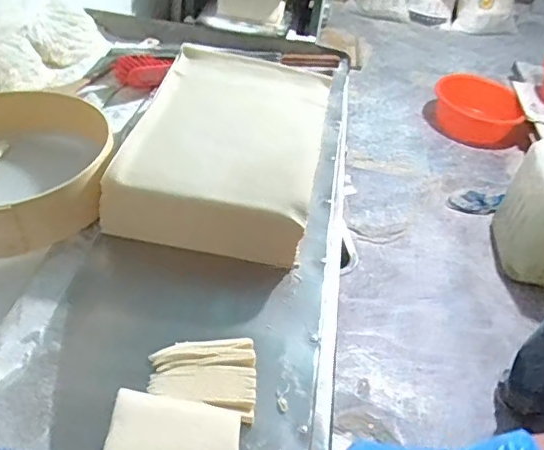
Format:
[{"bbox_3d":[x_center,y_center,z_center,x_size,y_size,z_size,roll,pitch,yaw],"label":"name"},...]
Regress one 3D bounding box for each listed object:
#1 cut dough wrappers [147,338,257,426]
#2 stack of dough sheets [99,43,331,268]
[{"bbox_3d":[-0.072,0.159,0.586,0.109,0.022,0.082,3,42,-3],"label":"cut dough wrappers"},{"bbox_3d":[-0.058,-0.116,0.818,0.247,0.103,0.354,9,42,4],"label":"stack of dough sheets"}]

